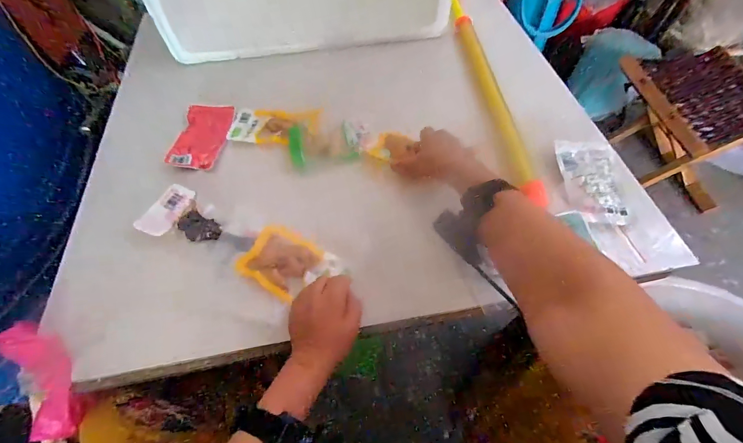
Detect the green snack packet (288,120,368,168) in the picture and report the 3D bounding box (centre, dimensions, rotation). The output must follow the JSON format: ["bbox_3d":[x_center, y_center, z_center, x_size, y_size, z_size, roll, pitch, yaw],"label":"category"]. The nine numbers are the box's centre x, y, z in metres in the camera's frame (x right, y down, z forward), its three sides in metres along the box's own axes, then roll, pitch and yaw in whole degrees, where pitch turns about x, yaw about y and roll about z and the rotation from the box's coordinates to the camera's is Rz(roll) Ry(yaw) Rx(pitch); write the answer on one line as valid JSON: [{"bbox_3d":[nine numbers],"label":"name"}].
[{"bbox_3d":[-0.067,-0.129,0.556,0.121,0.010,0.078,-10,59,-5],"label":"green snack packet"}]

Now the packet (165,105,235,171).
[{"bbox_3d":[-0.271,-0.143,0.573,0.076,0.016,0.142,-2,59,0],"label":"packet"}]

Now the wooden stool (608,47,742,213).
[{"bbox_3d":[0.821,-0.264,0.966,0.278,0.292,0.382,-4,59,-1],"label":"wooden stool"}]

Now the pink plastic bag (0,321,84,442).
[{"bbox_3d":[-0.368,0.171,0.394,0.066,0.031,0.143,-35,77,-18],"label":"pink plastic bag"}]

